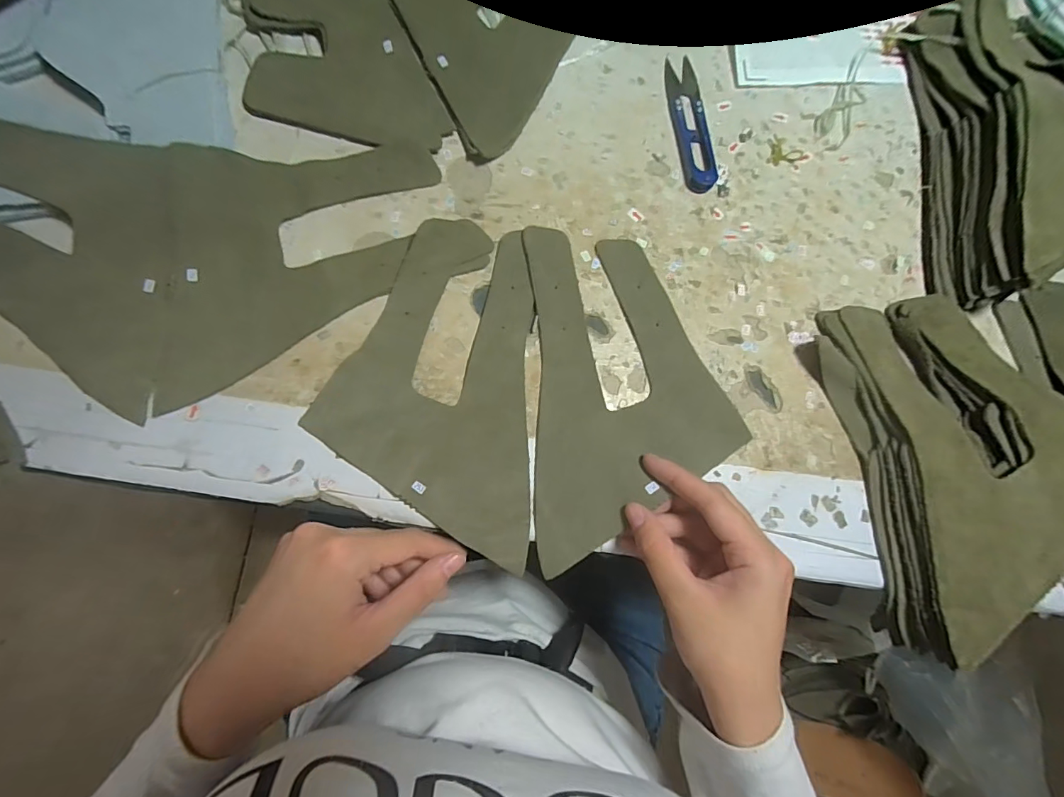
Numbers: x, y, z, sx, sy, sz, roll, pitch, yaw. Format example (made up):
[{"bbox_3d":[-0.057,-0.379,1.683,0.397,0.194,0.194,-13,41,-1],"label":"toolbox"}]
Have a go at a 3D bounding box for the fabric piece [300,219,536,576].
[{"bbox_3d":[-0.061,-0.010,0.285,0.126,0.010,0.199,5,82,-4],"label":"fabric piece"}]

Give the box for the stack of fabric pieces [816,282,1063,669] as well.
[{"bbox_3d":[0.336,0.030,0.292,0.265,0.041,0.207,-7,83,-6],"label":"stack of fabric pieces"}]

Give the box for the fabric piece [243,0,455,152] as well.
[{"bbox_3d":[-0.126,-0.234,0.313,0.122,0.006,0.140,-5,82,-5],"label":"fabric piece"}]

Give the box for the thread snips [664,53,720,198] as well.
[{"bbox_3d":[0.111,-0.193,0.325,0.024,0.011,0.103,-7,83,-6],"label":"thread snips"}]

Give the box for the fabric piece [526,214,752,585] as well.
[{"bbox_3d":[0.064,-0.006,0.292,0.126,0.010,0.203,-2,79,-5],"label":"fabric piece"}]

